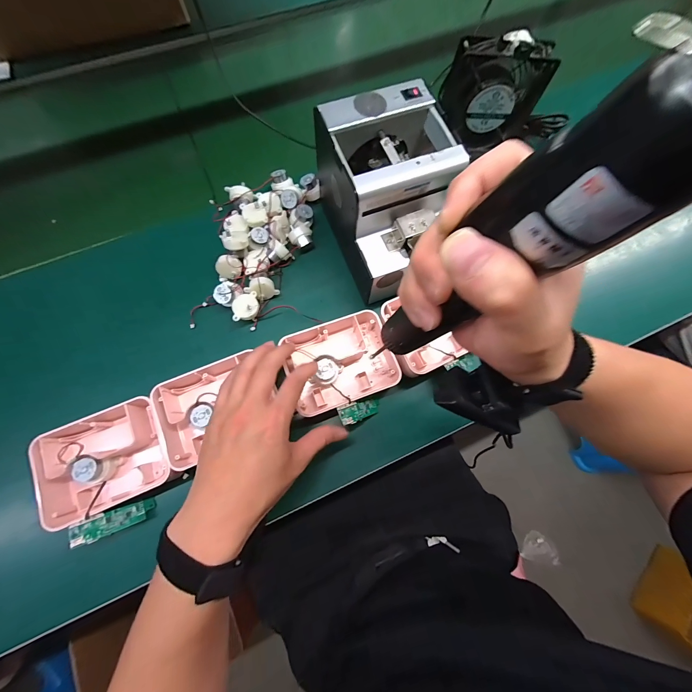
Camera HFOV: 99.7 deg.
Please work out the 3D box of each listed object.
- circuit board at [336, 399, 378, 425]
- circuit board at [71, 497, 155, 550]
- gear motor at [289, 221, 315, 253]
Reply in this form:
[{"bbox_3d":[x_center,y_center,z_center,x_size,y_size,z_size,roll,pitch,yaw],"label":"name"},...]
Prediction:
[{"bbox_3d":[0.017,0.076,0.342,0.061,0.008,0.021,-3,64,-46],"label":"circuit board"},{"bbox_3d":[-0.244,0.185,0.311,0.073,0.008,0.022,-4,63,-49],"label":"circuit board"},{"bbox_3d":[-0.063,-0.152,0.414,0.032,0.028,0.028,-14,72,-4],"label":"gear motor"}]

